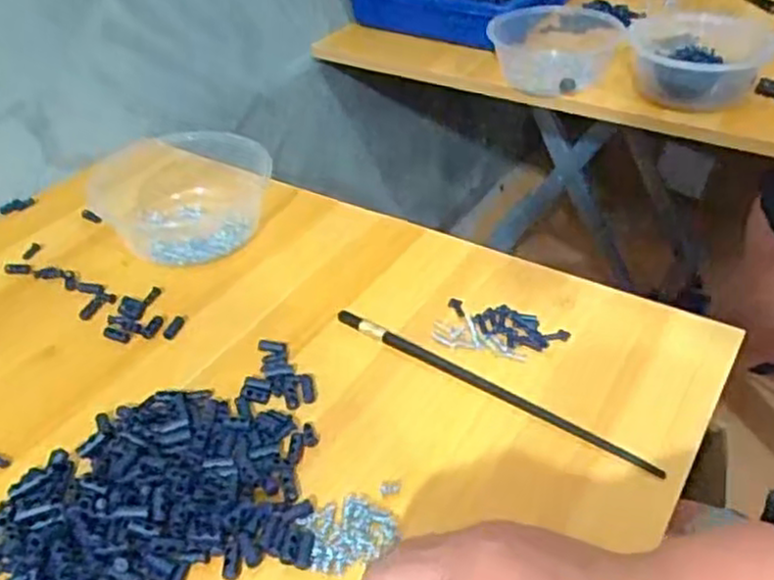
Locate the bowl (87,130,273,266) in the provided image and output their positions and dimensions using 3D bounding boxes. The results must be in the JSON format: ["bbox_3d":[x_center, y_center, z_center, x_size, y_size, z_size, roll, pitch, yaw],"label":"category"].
[{"bbox_3d":[-0.170,-0.083,0.592,0.132,0.058,0.124,-2,41,2],"label":"bowl"}]

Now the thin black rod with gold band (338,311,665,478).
[{"bbox_3d":[0.059,0.058,0.454,0.226,0.004,0.010,24,48,28],"label":"thin black rod with gold band"}]

